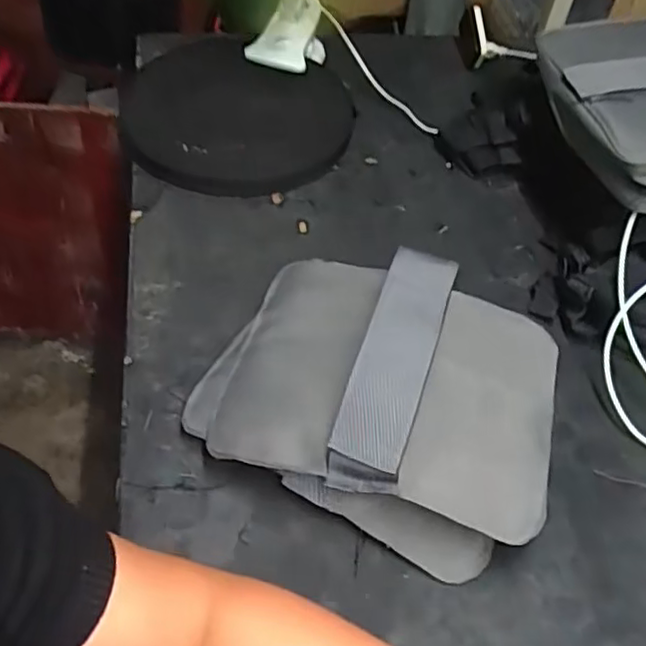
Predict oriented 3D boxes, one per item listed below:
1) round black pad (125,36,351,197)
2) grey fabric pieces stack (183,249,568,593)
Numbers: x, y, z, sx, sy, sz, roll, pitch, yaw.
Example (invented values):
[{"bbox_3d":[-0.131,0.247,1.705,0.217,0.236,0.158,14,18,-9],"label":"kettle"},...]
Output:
[{"bbox_3d":[-0.115,-0.258,0.821,0.301,0.050,0.274,20,50,11],"label":"round black pad"},{"bbox_3d":[0.056,0.037,0.526,0.281,0.115,0.233,22,50,13],"label":"grey fabric pieces stack"}]

